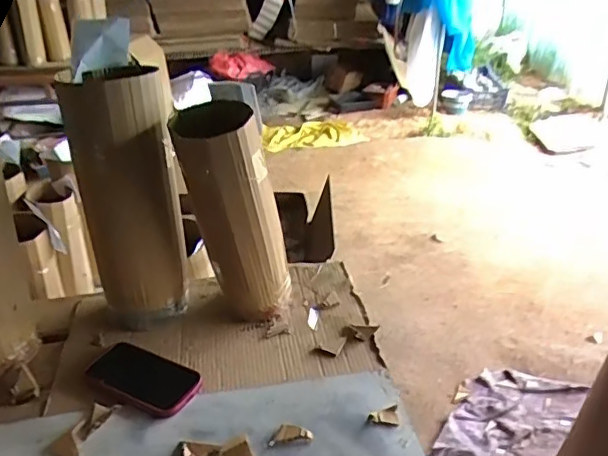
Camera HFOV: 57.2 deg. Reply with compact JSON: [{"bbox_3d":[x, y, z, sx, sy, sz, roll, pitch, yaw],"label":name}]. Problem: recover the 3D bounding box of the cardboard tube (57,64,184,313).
[{"bbox_3d":[-0.241,-0.047,0.771,0.125,0.321,0.105,-14,31,-19],"label":"cardboard tube"}]

